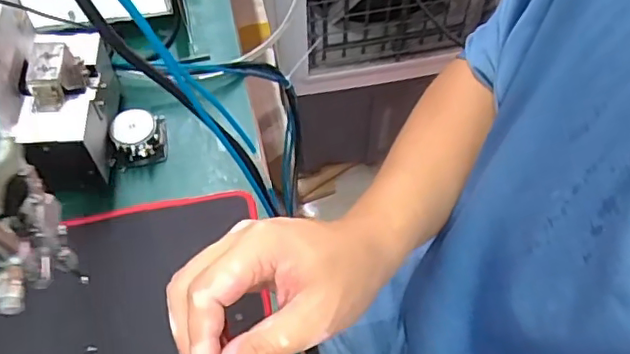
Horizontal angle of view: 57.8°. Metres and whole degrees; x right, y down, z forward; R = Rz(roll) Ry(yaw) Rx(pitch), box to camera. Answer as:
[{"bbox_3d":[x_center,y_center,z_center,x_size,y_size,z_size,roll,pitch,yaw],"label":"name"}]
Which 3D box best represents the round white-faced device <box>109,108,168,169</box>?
[{"bbox_3d":[-0.169,-0.040,0.546,0.050,0.031,0.049,-3,57,-2],"label":"round white-faced device"}]

